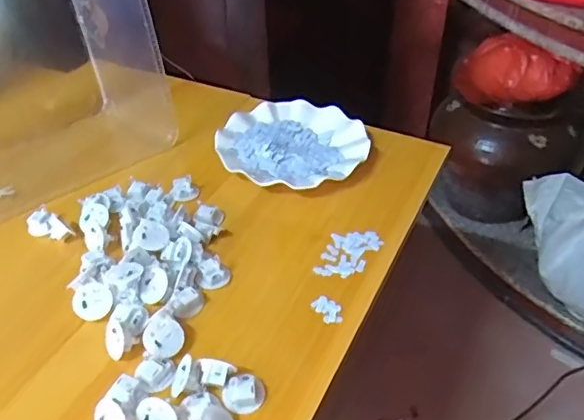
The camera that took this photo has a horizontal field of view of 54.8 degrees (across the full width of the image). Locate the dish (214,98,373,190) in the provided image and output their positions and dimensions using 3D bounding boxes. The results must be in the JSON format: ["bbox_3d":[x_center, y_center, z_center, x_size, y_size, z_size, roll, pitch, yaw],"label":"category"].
[{"bbox_3d":[0.001,-0.083,0.708,0.183,0.021,0.178,0,40,0],"label":"dish"}]

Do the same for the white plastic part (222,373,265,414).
[{"bbox_3d":[-0.037,0.143,0.440,0.031,0.015,0.029,0,40,0],"label":"white plastic part"}]

